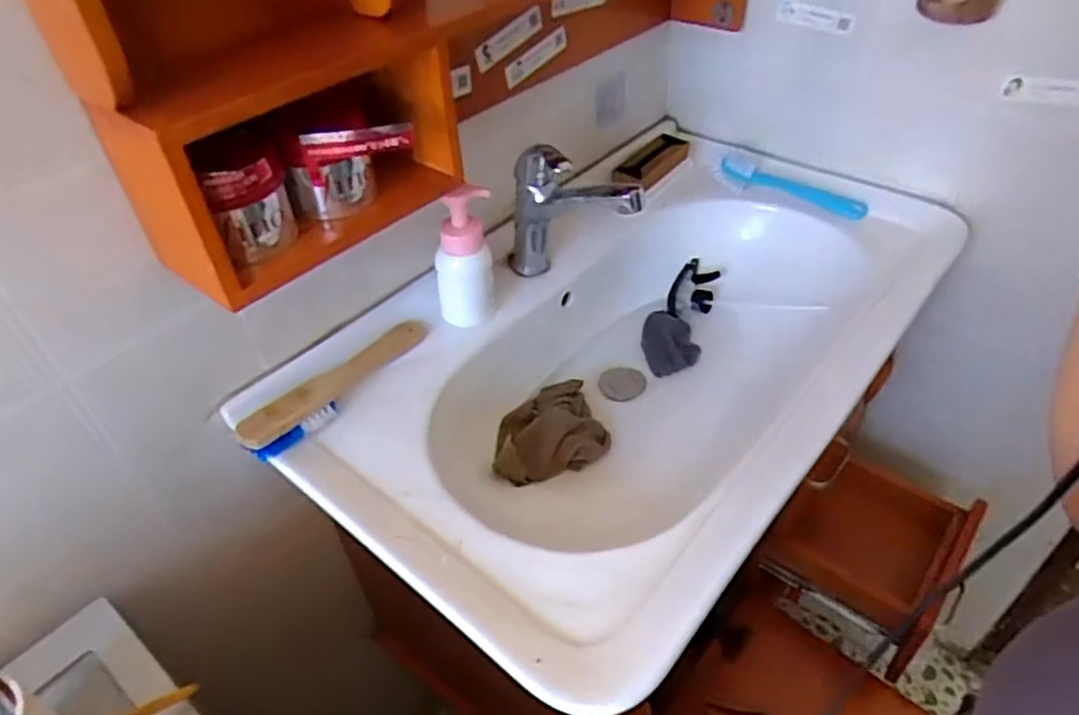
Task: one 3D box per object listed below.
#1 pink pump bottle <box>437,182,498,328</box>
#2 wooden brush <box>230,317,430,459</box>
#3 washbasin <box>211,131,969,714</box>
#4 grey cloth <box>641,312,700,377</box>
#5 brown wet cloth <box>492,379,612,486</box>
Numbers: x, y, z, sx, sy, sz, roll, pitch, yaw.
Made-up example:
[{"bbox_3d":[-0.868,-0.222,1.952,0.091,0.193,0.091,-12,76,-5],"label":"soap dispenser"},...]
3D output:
[{"bbox_3d":[-0.084,-0.108,0.778,0.067,0.180,0.056,-12,42,-9],"label":"pink pump bottle"},{"bbox_3d":[-0.208,0.024,0.725,0.043,0.051,0.239,19,47,24],"label":"wooden brush"},{"bbox_3d":[0.113,0.000,0.830,0.480,0.156,0.768,28,51,31],"label":"washbasin"},{"bbox_3d":[0.175,-0.019,0.930,0.072,0.027,0.110,4,43,10],"label":"grey cloth"},{"bbox_3d":[0.003,0.081,0.822,0.144,0.050,0.123,-19,44,-16],"label":"brown wet cloth"}]

